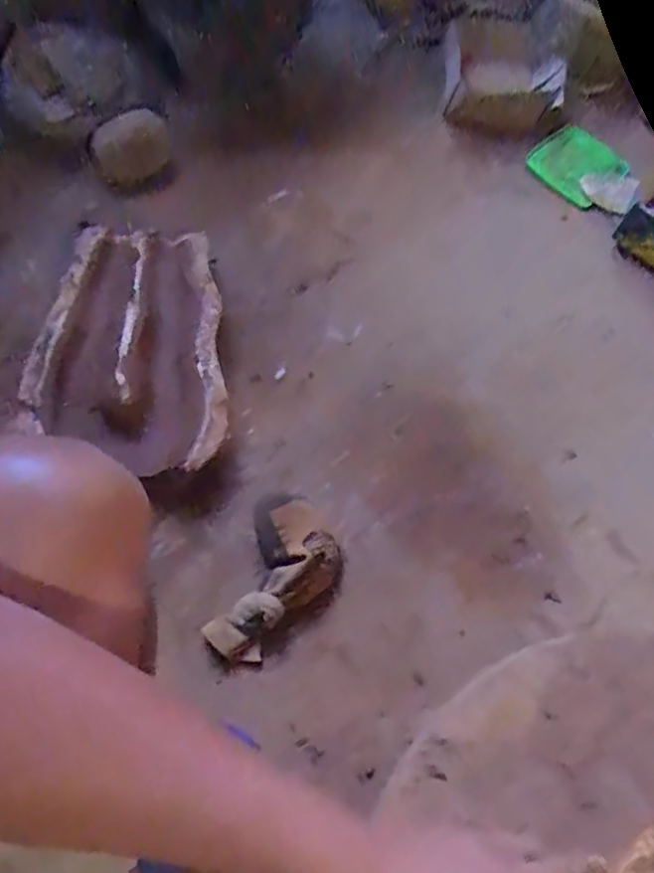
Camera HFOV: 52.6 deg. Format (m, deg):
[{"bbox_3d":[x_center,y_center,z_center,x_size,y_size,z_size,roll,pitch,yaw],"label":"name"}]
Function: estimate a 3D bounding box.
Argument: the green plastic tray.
[{"bbox_3d":[0.373,-0.409,0.997,0.125,0.087,0.016,37,27,-1],"label":"green plastic tray"}]

